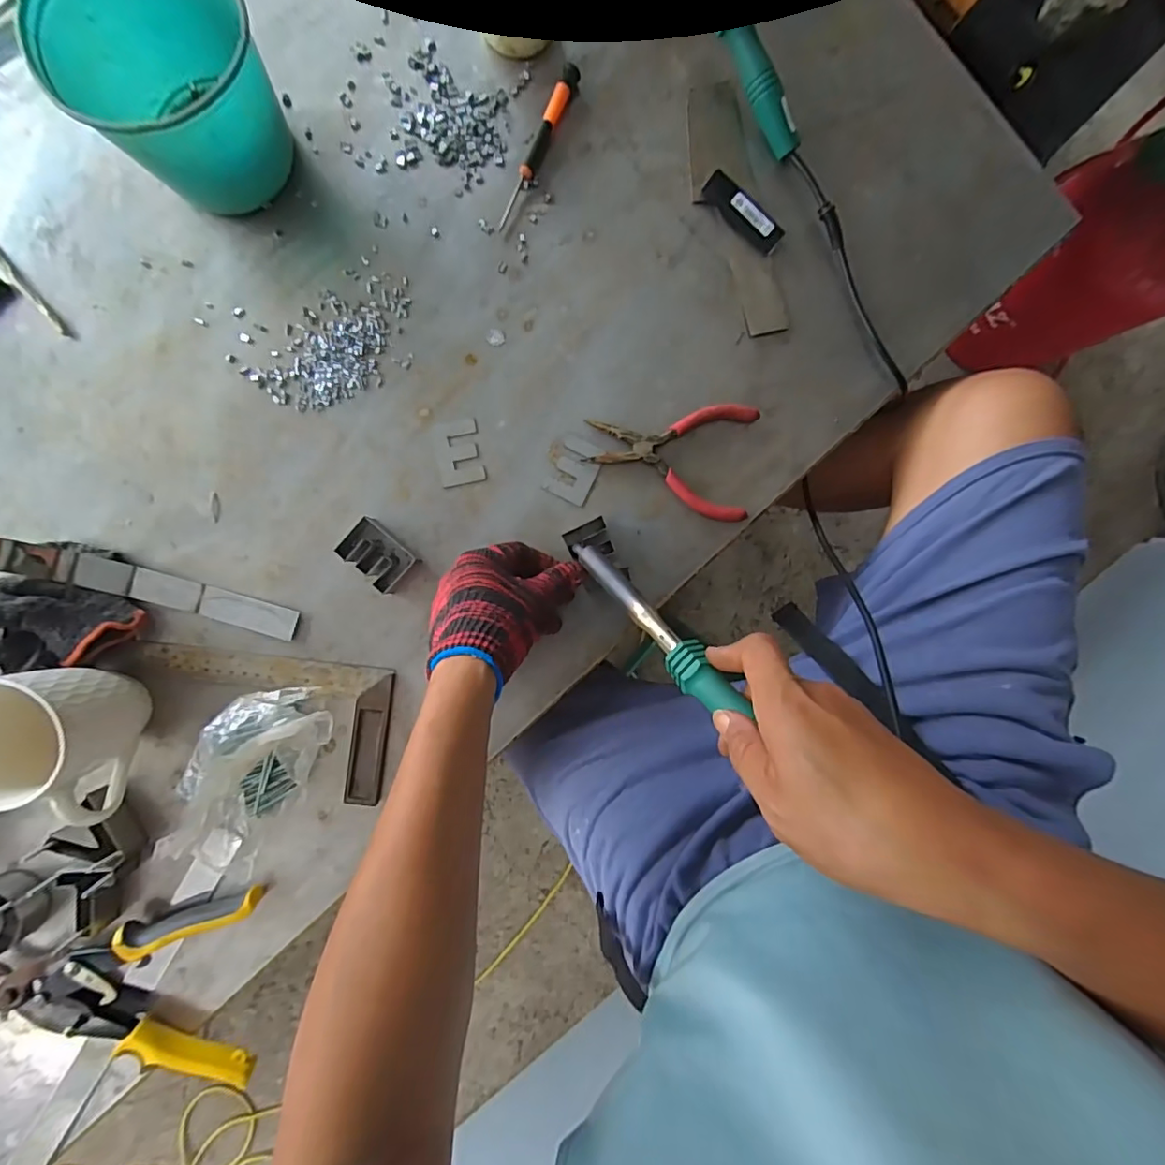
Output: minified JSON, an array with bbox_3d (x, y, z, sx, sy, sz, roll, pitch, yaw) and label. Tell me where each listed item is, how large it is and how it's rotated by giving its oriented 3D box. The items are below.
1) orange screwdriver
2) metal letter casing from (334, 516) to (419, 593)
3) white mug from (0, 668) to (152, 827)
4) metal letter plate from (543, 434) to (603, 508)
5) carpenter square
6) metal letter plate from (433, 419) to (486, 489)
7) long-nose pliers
[{"bbox_3d":[-0.038,-0.366,0.461,0.014,0.012,0.141,26,89,-4],"label":"orange screwdriver"},{"bbox_3d":[-0.167,-0.023,0.452,0.038,0.026,0.051,-45,94,-2],"label":"metal letter casing"},{"bbox_3d":[-0.375,0.113,0.396,0.081,0.108,0.106,-1,91,-4],"label":"white mug"},{"bbox_3d":[-0.006,-0.096,0.475,0.038,0.005,0.050,25,89,-4],"label":"metal letter plate"},{"bbox_3d":[-0.272,0.114,0.457,0.220,0.009,0.111,9,90,-5],"label":"carpenter square"},{"bbox_3d":[-0.105,-0.110,0.467,0.036,0.004,0.053,-10,92,-4],"label":"metal letter plate"},{"bbox_3d":[0.076,-0.112,0.477,0.141,0.012,0.097,9,90,-5],"label":"long-nose pliers"}]

